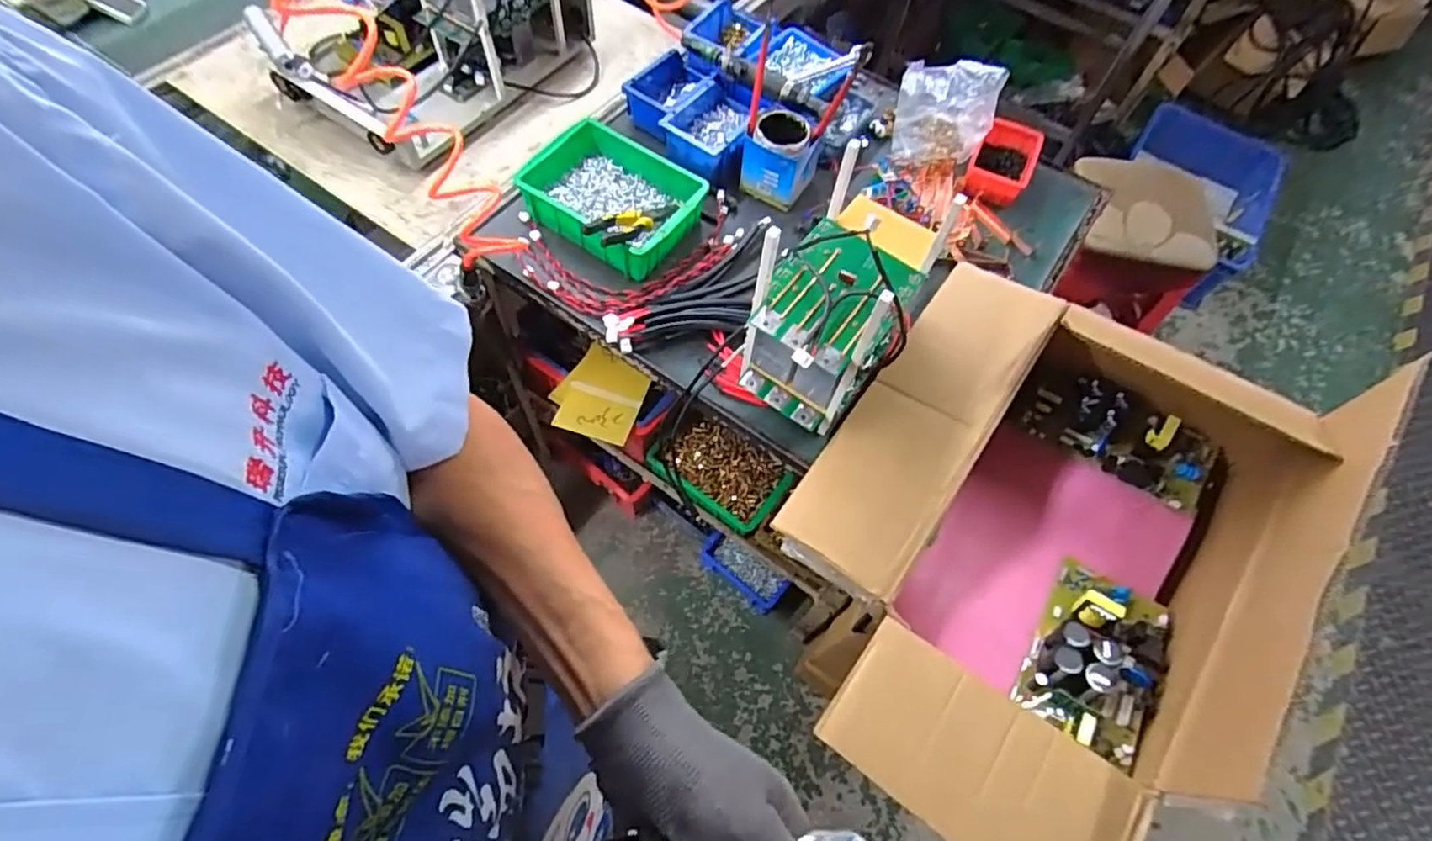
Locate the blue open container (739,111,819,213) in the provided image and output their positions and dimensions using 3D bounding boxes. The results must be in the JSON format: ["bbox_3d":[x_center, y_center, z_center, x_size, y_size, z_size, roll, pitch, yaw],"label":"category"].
[{"bbox_3d":[0.105,-0.417,1.025,0.109,0.100,0.102,19,64,6],"label":"blue open container"}]

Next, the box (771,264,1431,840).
[{"bbox_3d":[0.369,0.117,0.765,0.471,0.315,0.686,36,66,14],"label":"box"}]

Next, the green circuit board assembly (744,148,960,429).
[{"bbox_3d":[0.151,-0.141,0.775,0.154,0.216,0.240,35,67,15],"label":"green circuit board assembly"}]

